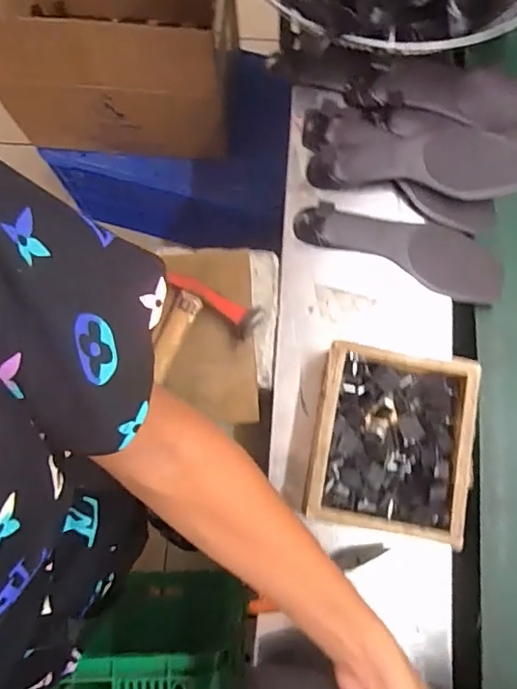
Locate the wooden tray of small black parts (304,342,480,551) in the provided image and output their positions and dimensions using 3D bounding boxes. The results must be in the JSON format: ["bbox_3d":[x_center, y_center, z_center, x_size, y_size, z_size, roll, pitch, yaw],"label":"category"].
[{"bbox_3d":[0.135,0.097,0.551,0.154,0.046,0.176,9,78,3],"label":"wooden tray of small black parts"}]

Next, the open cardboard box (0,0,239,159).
[{"bbox_3d":[-0.300,-0.620,1.080,0.496,0.342,0.334,5,78,2],"label":"open cardboard box"}]

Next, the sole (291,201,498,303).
[{"bbox_3d":[0.166,-0.119,0.622,0.242,0.051,0.072,23,79,6],"label":"sole"}]

